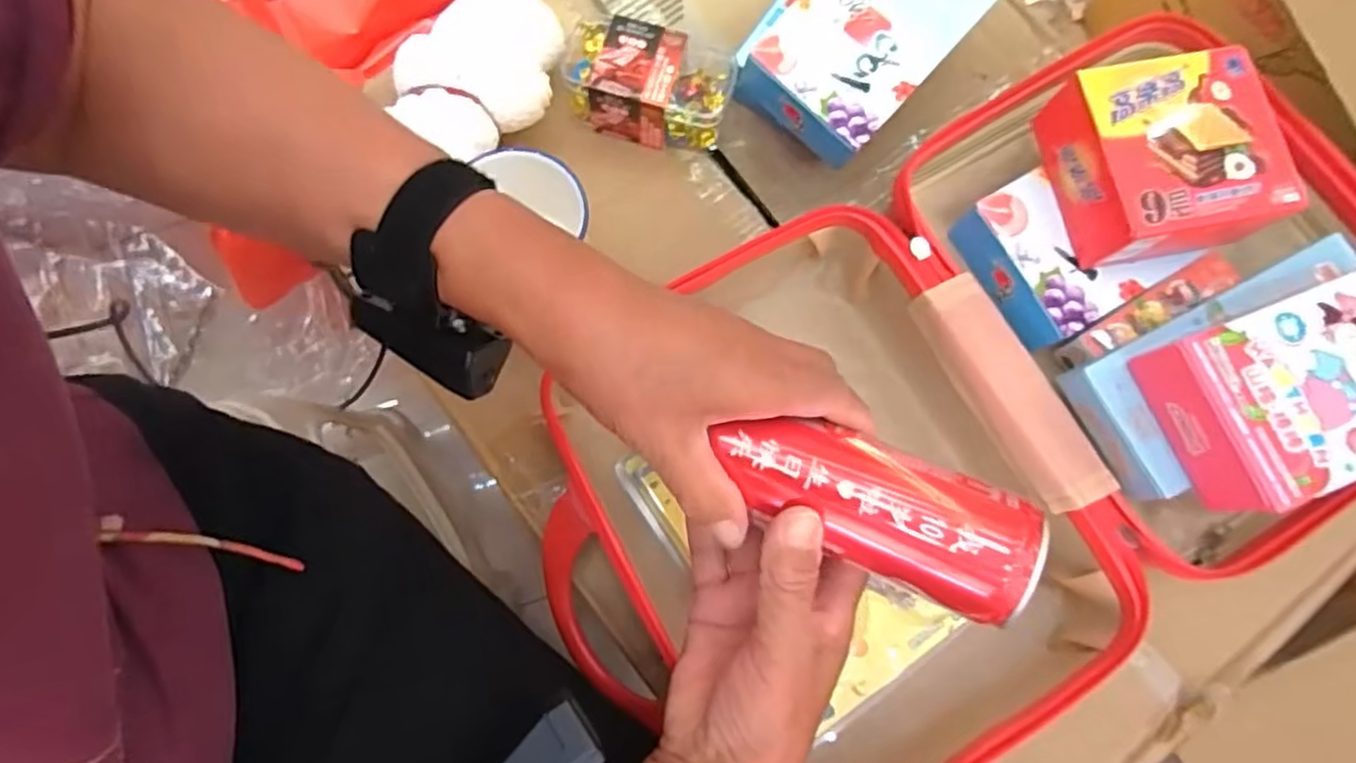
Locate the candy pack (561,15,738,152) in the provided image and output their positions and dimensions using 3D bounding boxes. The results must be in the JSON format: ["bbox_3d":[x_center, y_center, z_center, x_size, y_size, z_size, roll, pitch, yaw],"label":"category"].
[{"bbox_3d":[-0.022,-0.213,0.514,0.117,0.055,0.063,14,78,3],"label":"candy pack"}]

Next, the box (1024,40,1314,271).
[{"bbox_3d":[0.274,-0.125,0.404,0.104,0.051,0.098,-10,78,-3],"label":"box"}]

